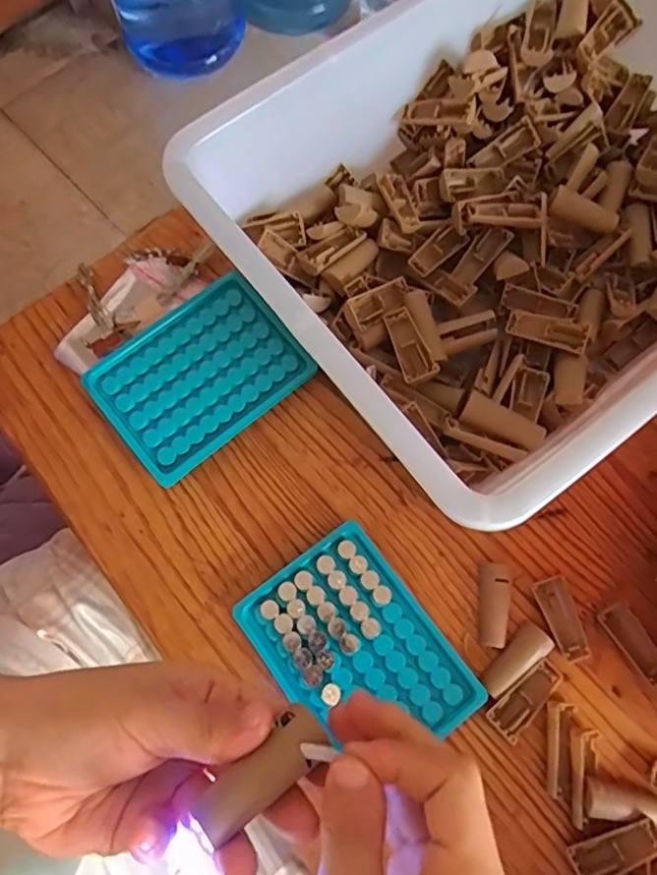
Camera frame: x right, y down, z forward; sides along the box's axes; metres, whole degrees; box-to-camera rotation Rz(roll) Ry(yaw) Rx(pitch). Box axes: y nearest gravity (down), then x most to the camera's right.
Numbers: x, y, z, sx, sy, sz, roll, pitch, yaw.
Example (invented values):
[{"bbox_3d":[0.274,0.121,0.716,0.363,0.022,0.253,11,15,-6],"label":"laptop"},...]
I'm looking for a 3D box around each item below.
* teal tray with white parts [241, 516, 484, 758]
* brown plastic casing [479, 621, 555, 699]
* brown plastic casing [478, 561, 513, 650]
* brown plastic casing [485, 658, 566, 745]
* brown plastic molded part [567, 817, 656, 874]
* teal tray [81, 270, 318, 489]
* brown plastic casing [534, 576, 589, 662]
[{"bbox_3d":[0.017,0.130,0.356,0.094,0.016,0.130,-36,77,-10],"label":"teal tray with white parts"},{"bbox_3d":[0.113,0.135,0.355,0.049,0.009,0.019,-38,77,-10],"label":"brown plastic casing"},{"bbox_3d":[0.103,0.104,0.363,0.019,0.011,0.050,9,74,3],"label":"brown plastic casing"},{"bbox_3d":[0.118,0.154,0.346,0.050,0.006,0.021,-43,78,-11],"label":"brown plastic casing"},{"bbox_3d":[0.157,0.226,0.318,0.049,0.004,0.021,-31,76,8],"label":"brown plastic molded part"},{"bbox_3d":[-0.088,-0.042,0.406,0.132,0.022,0.095,-39,78,-10],"label":"teal tray"},{"bbox_3d":[0.146,0.113,0.363,0.020,0.008,0.050,-19,75,-5],"label":"brown plastic casing"}]

